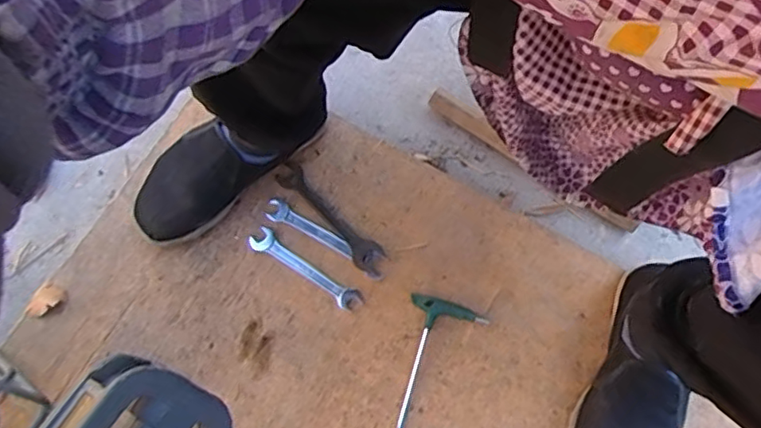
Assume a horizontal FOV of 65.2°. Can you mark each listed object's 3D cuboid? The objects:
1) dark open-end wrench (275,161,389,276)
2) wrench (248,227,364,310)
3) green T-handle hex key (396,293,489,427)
[{"bbox_3d":[-0.061,0.003,0.707,0.034,0.007,0.168,-43,78,-13],"label":"dark open-end wrench"},{"bbox_3d":[-0.087,0.064,0.689,0.146,0.006,0.026,32,75,9],"label":"wrench"},{"bbox_3d":[0.062,0.184,0.655,0.086,0.009,0.180,12,73,3],"label":"green T-handle hex key"}]

